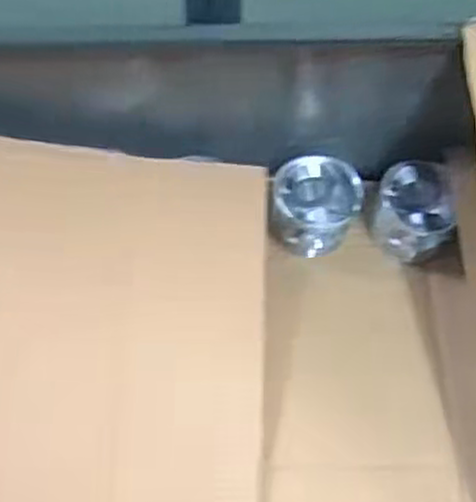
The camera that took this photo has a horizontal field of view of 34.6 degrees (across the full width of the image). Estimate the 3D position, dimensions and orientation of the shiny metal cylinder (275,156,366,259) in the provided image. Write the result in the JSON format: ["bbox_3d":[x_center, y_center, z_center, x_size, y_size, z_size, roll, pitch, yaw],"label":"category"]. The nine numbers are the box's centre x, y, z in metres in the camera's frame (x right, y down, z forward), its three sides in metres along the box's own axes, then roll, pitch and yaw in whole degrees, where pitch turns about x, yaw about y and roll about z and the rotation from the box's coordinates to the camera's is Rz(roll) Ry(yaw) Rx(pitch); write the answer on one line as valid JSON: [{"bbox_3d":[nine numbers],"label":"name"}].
[{"bbox_3d":[0.083,-0.047,0.808,0.088,0.058,0.087,-1,65,-3],"label":"shiny metal cylinder"}]

